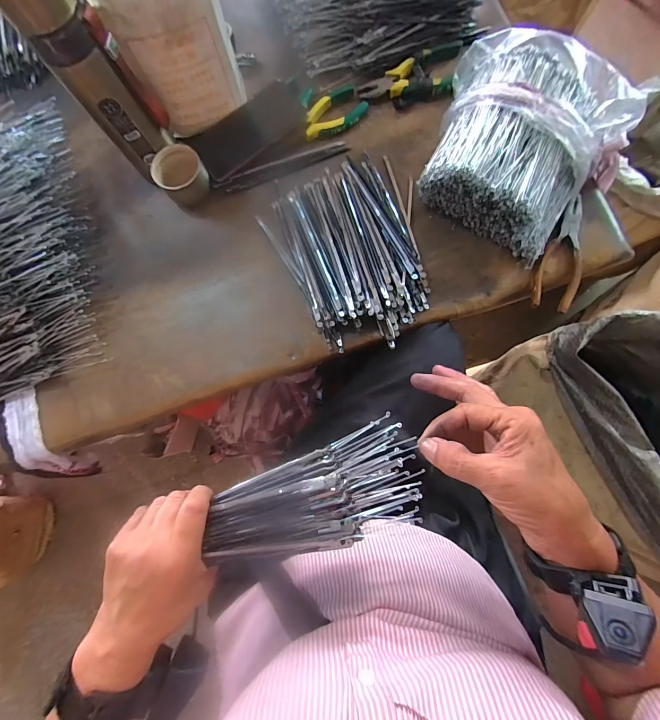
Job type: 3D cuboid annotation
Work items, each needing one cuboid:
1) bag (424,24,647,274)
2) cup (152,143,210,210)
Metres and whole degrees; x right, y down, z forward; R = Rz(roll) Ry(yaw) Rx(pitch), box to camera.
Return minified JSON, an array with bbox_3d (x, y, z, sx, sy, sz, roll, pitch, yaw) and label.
[{"bbox_3d":[0.221,-0.257,0.397,0.228,0.087,0.208,37,85,8],"label":"bag"},{"bbox_3d":[-0.194,-0.242,0.444,0.060,0.046,0.061,0,81,3],"label":"cup"}]

